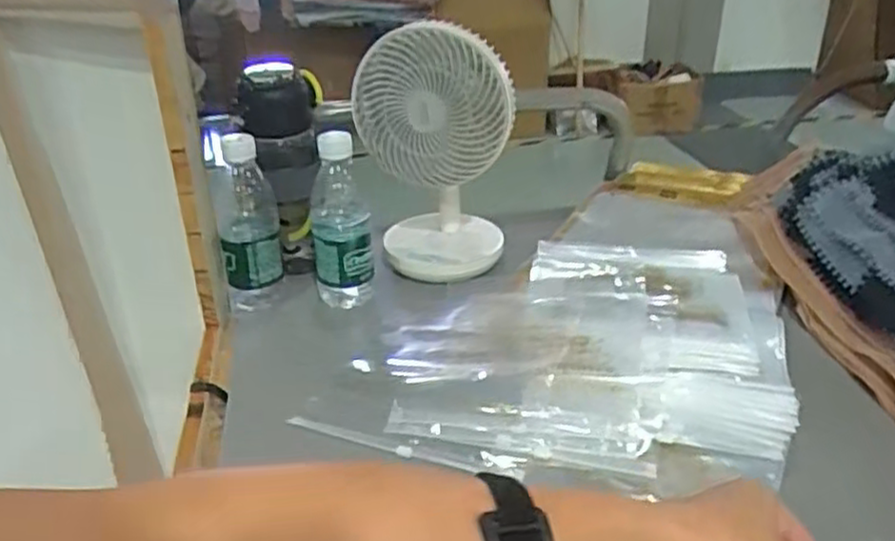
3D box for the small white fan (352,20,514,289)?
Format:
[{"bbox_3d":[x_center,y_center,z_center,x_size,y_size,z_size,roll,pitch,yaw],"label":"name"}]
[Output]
[{"bbox_3d":[-0.015,-0.119,0.761,0.147,0.241,0.106,-4,29,-5],"label":"small white fan"}]

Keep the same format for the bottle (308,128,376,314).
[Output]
[{"bbox_3d":[-0.108,-0.052,0.739,0.059,0.173,0.062,-6,29,-9],"label":"bottle"}]

